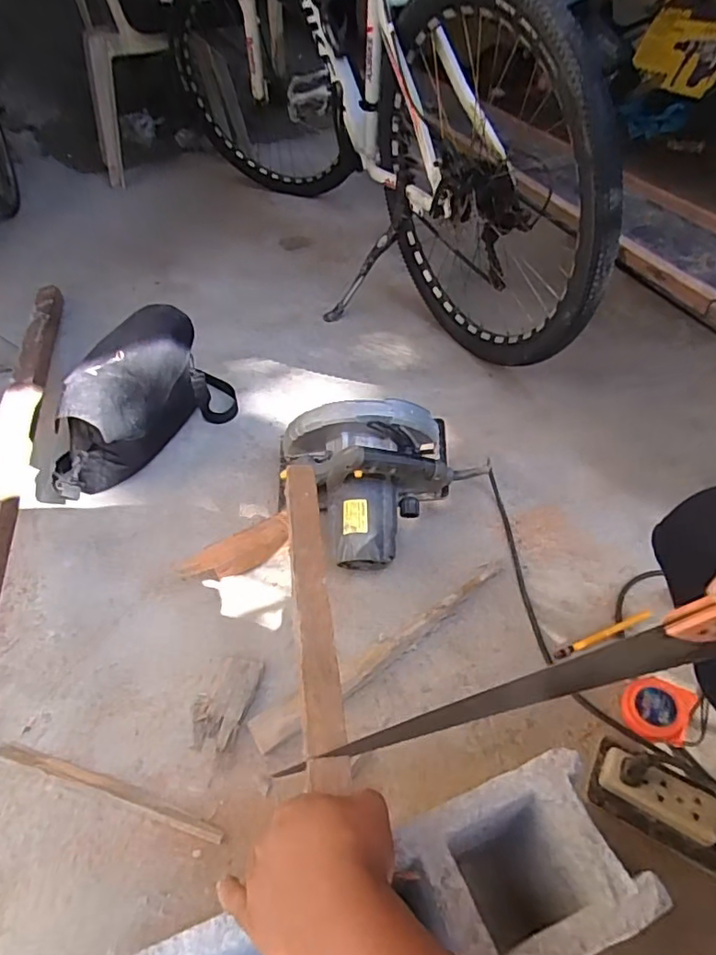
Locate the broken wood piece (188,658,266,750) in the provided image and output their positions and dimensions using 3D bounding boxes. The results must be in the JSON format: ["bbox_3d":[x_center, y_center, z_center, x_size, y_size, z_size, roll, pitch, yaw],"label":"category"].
[{"bbox_3d":[-0.166,0.275,0.683,0.067,0.023,0.115,10,48,11],"label":"broken wood piece"}]

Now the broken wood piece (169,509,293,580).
[{"bbox_3d":[-0.178,0.111,0.824,0.186,0.050,0.054,-21,50,-18],"label":"broken wood piece"}]

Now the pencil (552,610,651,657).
[{"bbox_3d":[0.331,0.210,0.741,0.159,0.010,0.013,-17,49,-15],"label":"pencil"}]

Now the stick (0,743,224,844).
[{"bbox_3d":[-0.284,0.349,0.618,0.290,0.010,0.018,13,48,13],"label":"stick"}]

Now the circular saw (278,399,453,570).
[{"bbox_3d":[0.008,0.008,0.821,0.261,0.199,0.225,-3,47,-1],"label":"circular saw"}]

